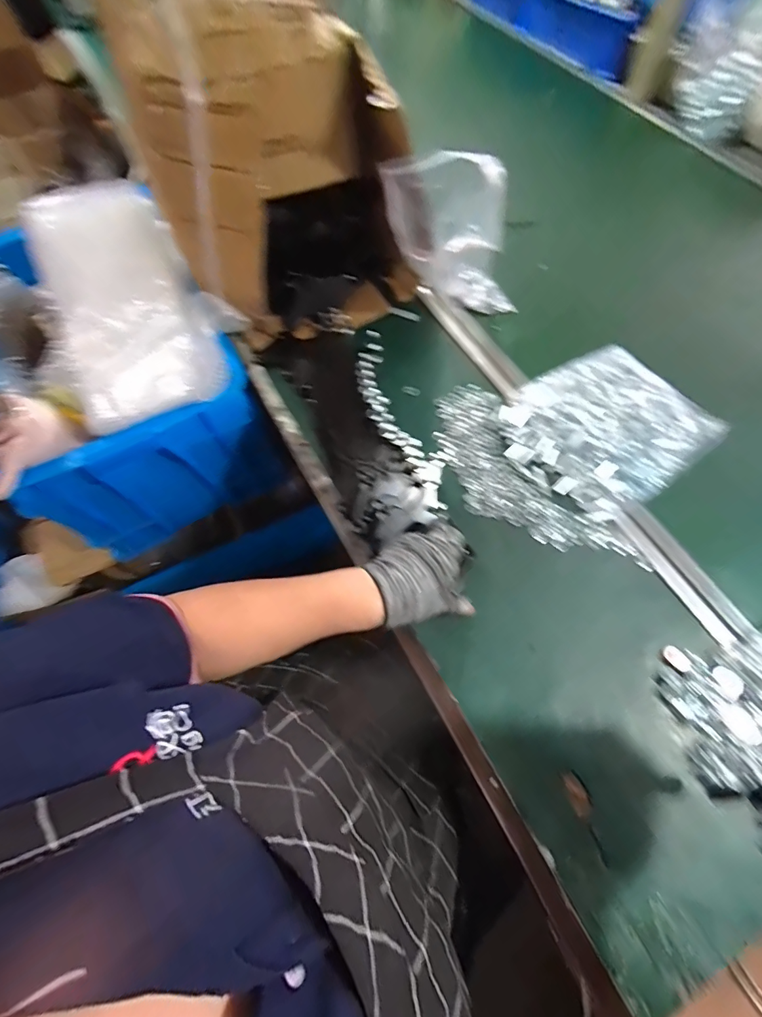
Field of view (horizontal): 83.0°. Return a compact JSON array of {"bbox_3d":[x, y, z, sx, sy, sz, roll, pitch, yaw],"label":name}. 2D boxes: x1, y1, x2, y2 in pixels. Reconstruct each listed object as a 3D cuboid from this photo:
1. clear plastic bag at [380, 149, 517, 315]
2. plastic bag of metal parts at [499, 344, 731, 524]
[{"bbox_3d":[0.102,-0.336,0.559,0.120,0.262,0.101,-32,64,19],"label":"clear plastic bag"},{"bbox_3d":[0.275,-0.101,0.537,0.219,0.031,0.196,-33,67,-12],"label":"plastic bag of metal parts"}]

